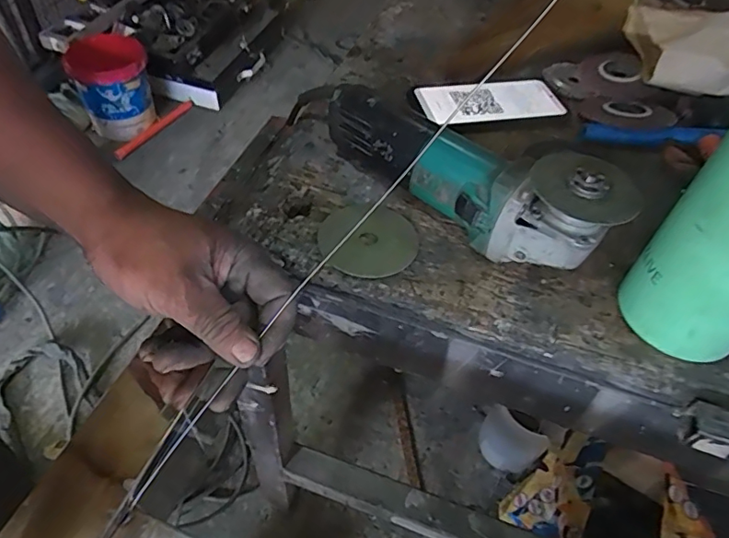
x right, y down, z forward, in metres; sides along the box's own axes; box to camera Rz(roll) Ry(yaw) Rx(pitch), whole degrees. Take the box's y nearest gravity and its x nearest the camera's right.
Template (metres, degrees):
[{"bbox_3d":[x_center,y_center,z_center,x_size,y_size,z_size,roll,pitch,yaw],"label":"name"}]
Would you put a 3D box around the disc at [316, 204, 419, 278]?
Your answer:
[{"bbox_3d":[0.003,-0.025,0.453,0.082,0.005,0.084,2,44,-2],"label":"disc"}]

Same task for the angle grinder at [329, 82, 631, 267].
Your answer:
[{"bbox_3d":[0.081,-0.087,0.446,0.070,0.100,0.261,-34,60,-29],"label":"angle grinder"}]

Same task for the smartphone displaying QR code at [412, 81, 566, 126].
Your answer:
[{"bbox_3d":[0.137,-0.186,0.585,0.147,0.014,0.071,-8,49,-5],"label":"smartphone displaying QR code"}]

